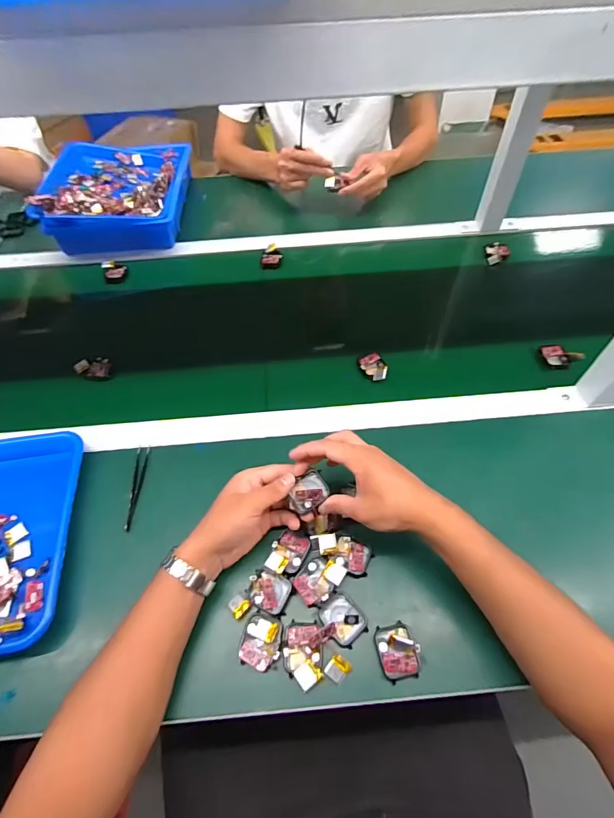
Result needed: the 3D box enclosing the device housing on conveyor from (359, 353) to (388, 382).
[{"bbox_3d":[0.100,-0.063,0.605,0.037,0.016,0.055,-9,55,-4],"label":"device housing on conveyor"}]

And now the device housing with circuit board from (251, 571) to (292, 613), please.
[{"bbox_3d":[-0.040,0.195,0.431,0.043,0.006,0.036,13,56,11],"label":"device housing with circuit board"}]

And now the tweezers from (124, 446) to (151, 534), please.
[{"bbox_3d":[-0.218,0.100,0.512,0.015,0.019,0.112,0,55,2],"label":"tweezers"}]

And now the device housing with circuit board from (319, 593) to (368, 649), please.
[{"bbox_3d":[0.037,0.217,0.417,0.035,0.006,0.048,-36,61,-21],"label":"device housing with circuit board"}]

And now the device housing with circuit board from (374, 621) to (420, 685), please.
[{"bbox_3d":[0.089,0.237,0.394,0.038,0.020,0.047,-10,55,-5],"label":"device housing with circuit board"}]

